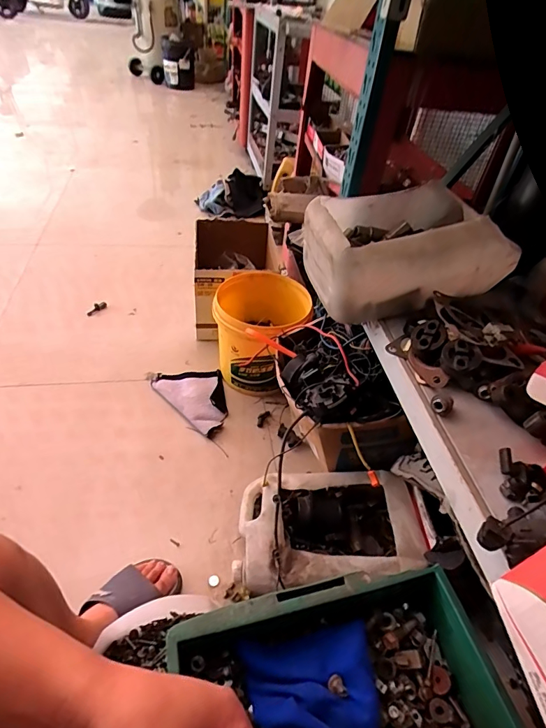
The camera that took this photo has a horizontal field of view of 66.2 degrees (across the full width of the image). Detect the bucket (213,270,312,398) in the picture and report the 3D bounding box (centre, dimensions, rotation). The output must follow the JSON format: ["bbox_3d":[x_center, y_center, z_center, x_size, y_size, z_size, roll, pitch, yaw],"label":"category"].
[{"bbox_3d":[-0.033,-0.072,1.147,0.253,0.250,0.258,4,44,-4],"label":"bucket"}]

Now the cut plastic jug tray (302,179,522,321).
[{"bbox_3d":[0.233,-0.216,0.769,0.339,0.145,0.246,-8,46,-16],"label":"cut plastic jug tray"}]

